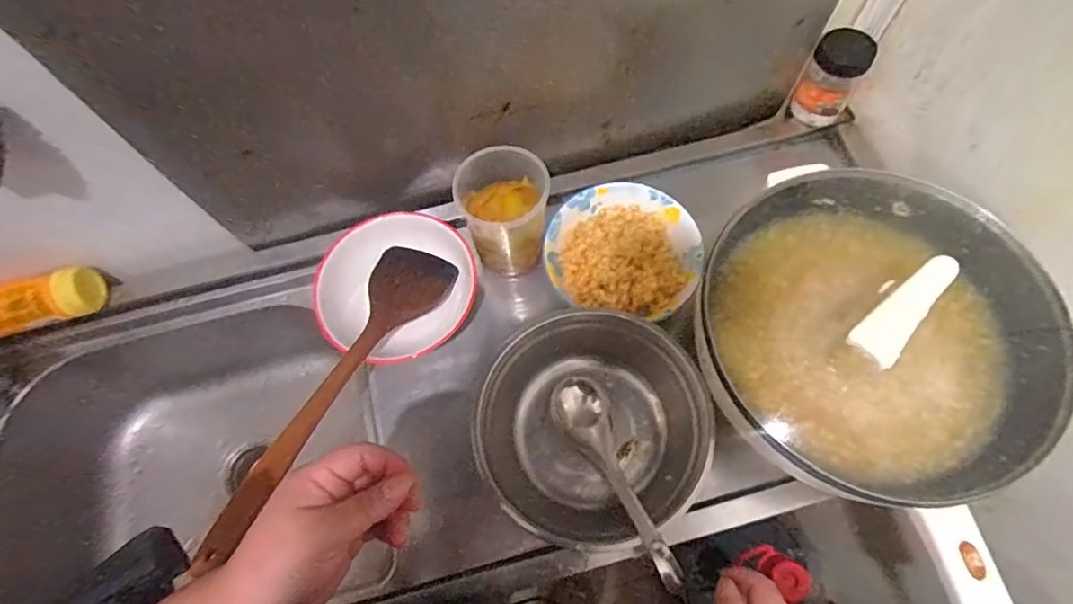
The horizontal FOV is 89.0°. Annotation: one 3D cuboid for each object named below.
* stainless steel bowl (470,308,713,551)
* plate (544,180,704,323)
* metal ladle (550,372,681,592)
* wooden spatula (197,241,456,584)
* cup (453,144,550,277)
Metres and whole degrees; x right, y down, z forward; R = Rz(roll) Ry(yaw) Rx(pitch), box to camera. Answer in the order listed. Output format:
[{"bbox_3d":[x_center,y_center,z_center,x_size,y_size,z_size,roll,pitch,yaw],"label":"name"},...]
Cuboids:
[{"bbox_3d":[0.056,0.130,0.562,0.218,0.089,0.216,-1,68,2],"label":"stainless steel bowl"},{"bbox_3d":[0.102,-0.063,0.625,0.170,0.040,0.154,17,70,9],"label":"plate"},{"bbox_3d":[0.077,0.164,0.530,0.056,0.027,0.221,-24,54,-8],"label":"metal ladle"},{"bbox_3d":[-0.201,0.075,0.550,0.085,0.033,0.364,20,50,10],"label":"wooden spatula"},{"bbox_3d":[-0.035,-0.102,0.620,0.093,0.118,0.098,-1,68,2],"label":"cup"}]

